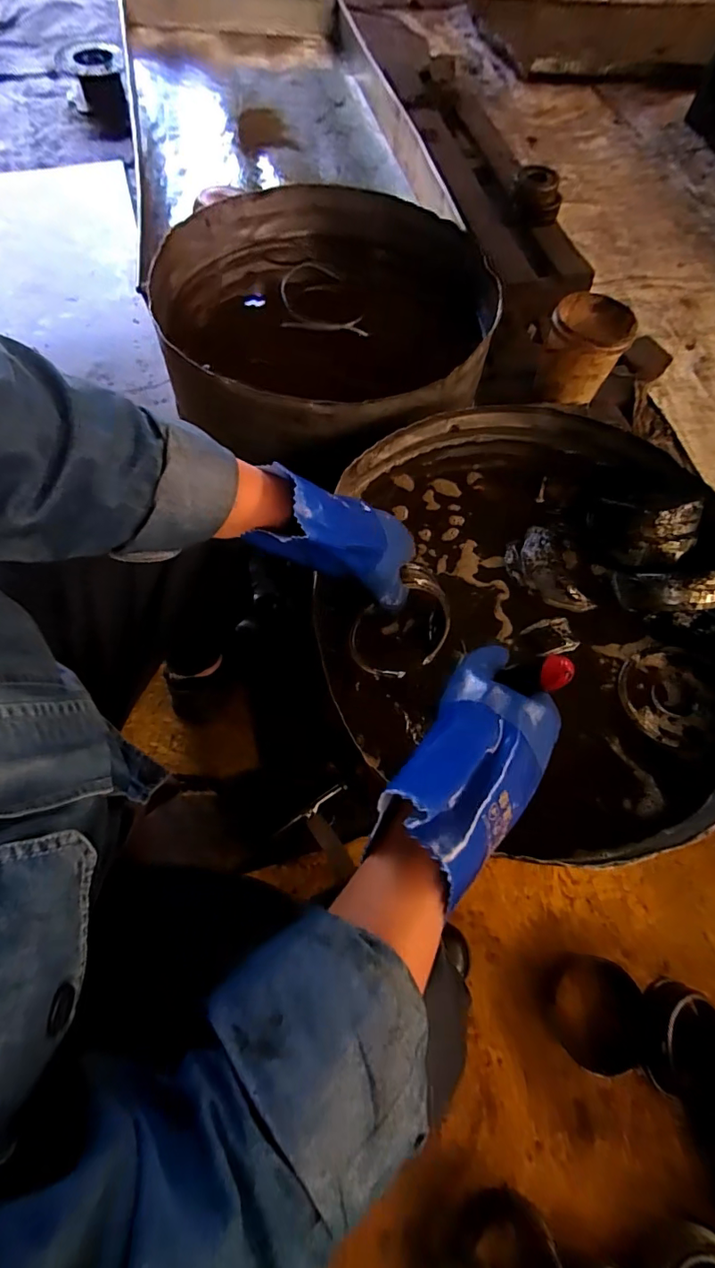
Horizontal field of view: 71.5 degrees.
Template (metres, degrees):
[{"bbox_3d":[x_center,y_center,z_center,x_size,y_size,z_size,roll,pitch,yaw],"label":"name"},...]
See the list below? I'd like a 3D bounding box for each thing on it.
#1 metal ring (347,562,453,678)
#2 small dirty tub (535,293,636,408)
[{"bbox_3d":[0.053,-0.008,0.532,0.092,0.124,0.055,40,33,0],"label":"metal ring"},{"bbox_3d":[0.440,-0.553,0.974,0.148,0.120,0.140,-1,67,2],"label":"small dirty tub"}]

